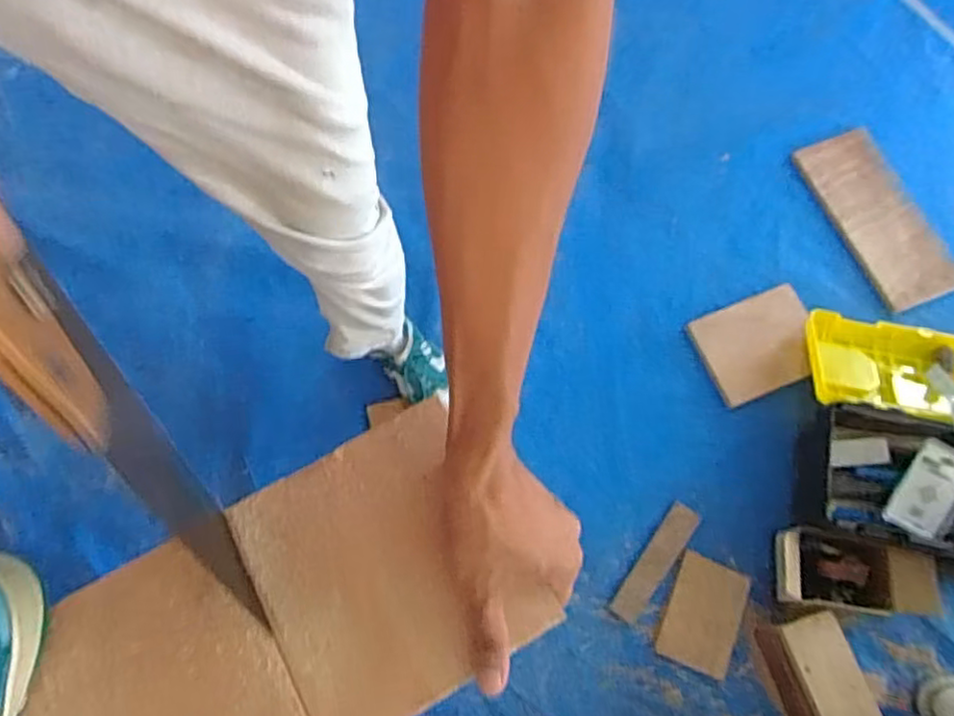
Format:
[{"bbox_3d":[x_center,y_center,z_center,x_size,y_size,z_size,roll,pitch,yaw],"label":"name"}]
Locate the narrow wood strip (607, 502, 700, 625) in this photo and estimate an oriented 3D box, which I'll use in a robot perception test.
[{"bbox_3d":[0.303,0.346,1.127,0.048,0.017,0.214,34,75,11],"label":"narrow wood strip"}]

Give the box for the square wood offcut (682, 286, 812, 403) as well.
[{"bbox_3d":[0.513,-0.029,1.211,0.206,0.017,0.197,-21,52,5],"label":"square wood offcut"}]

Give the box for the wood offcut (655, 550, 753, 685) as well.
[{"bbox_3d":[0.370,0.418,1.087,0.110,0.014,0.168,17,72,24],"label":"wood offcut"}]

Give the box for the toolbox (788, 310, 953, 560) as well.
[{"bbox_3d":[0.777,0.129,1.121,0.454,0.149,0.411,11,72,4],"label":"toolbox"}]

